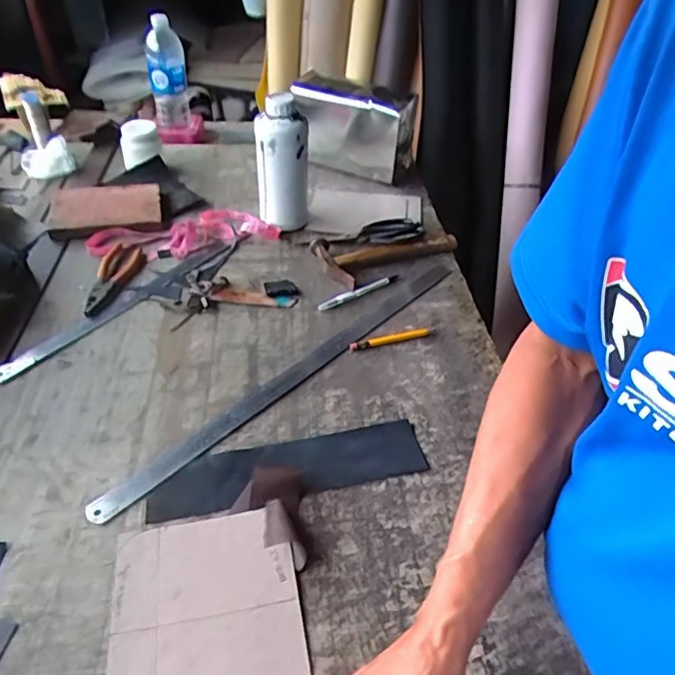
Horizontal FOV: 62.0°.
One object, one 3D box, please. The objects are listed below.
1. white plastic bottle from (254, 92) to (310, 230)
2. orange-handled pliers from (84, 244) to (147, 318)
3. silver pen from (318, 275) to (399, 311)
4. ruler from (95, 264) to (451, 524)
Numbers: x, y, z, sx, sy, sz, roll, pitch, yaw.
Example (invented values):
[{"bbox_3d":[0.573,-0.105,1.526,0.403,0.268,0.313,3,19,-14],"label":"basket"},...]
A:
[{"bbox_3d":[-0.090,-0.288,0.946,0.073,0.219,0.073,8,41,5],"label":"white plastic bottle"},{"bbox_3d":[-0.335,-0.097,0.841,0.049,0.028,0.165,5,41,2],"label":"orange-handled pliers"},{"bbox_3d":[0.034,-0.069,0.861,0.148,0.008,0.016,-24,48,-28],"label":"silver pen"},{"bbox_3d":[-0.032,0.033,0.742,0.033,0.008,0.625,34,49,27],"label":"ruler"}]

